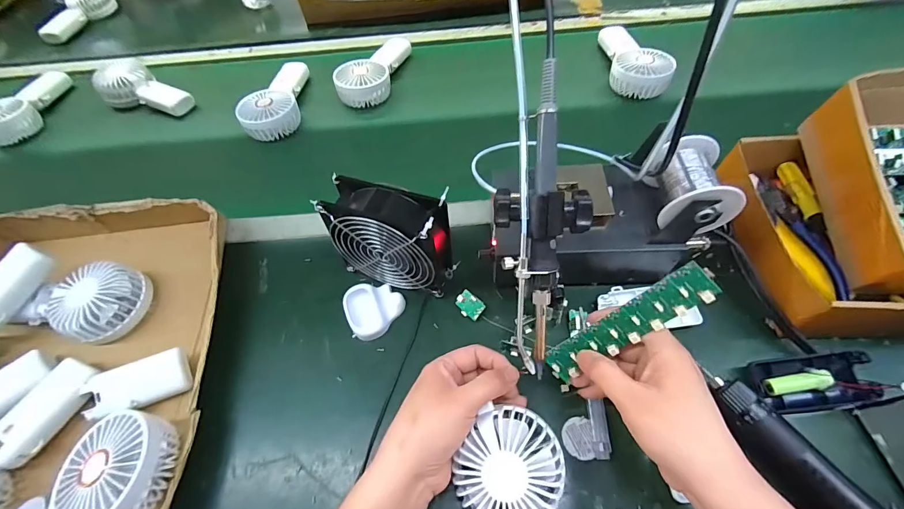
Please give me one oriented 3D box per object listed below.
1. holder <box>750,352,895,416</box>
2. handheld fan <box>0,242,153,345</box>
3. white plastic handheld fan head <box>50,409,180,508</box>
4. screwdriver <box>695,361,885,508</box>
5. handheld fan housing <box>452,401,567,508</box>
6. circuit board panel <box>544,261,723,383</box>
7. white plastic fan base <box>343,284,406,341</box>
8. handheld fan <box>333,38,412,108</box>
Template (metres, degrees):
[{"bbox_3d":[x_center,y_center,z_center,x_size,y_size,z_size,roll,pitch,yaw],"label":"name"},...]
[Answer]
[{"bbox_3d":[0.315,0.112,0.333,0.092,0.026,0.042,-6,57,1],"label":"holder"},{"bbox_3d":[-0.420,0.047,0.408,0.150,0.059,0.087,2,57,5],"label":"handheld fan"},{"bbox_3d":[-0.281,0.182,0.321,0.082,0.053,0.086,6,58,8],"label":"white plastic handheld fan head"},{"bbox_3d":[0.292,0.191,0.273,0.039,0.034,0.230,-30,60,-14],"label":"screwdriver"},{"bbox_3d":[0.046,0.162,0.288,0.076,0.022,0.083,-2,57,3],"label":"handheld fan housing"},{"bbox_3d":[0.133,0.056,0.294,0.028,0.139,0.004,49,28,4],"label":"circuit board panel"},{"bbox_3d":[-0.083,0.058,0.412,0.060,0.017,0.058,-2,57,3],"label":"white plastic fan base"},{"bbox_3d":[-0.130,-0.318,0.639,0.075,0.039,0.176,14,59,13],"label":"handheld fan"}]

